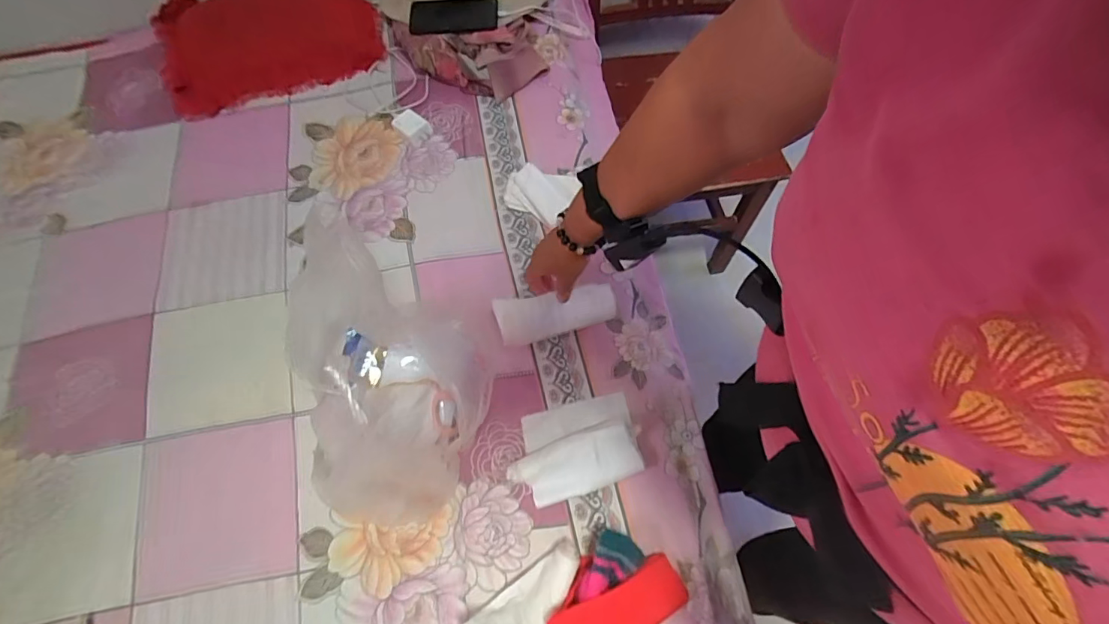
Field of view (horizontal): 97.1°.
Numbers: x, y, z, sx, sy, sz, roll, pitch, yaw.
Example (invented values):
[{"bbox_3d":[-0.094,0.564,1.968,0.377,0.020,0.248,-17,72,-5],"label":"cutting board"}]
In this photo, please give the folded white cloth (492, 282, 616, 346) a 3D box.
[{"bbox_3d":[0.003,-0.003,0.673,0.164,0.026,0.067,-12,65,-14],"label":"folded white cloth"}]

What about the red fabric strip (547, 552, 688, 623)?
[{"bbox_3d":[0.075,0.333,0.543,0.166,0.025,0.060,-17,65,-22],"label":"red fabric strip"}]

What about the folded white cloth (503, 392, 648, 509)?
[{"bbox_3d":[0.025,0.176,0.641,0.168,0.048,0.117,-13,66,-5],"label":"folded white cloth"}]

